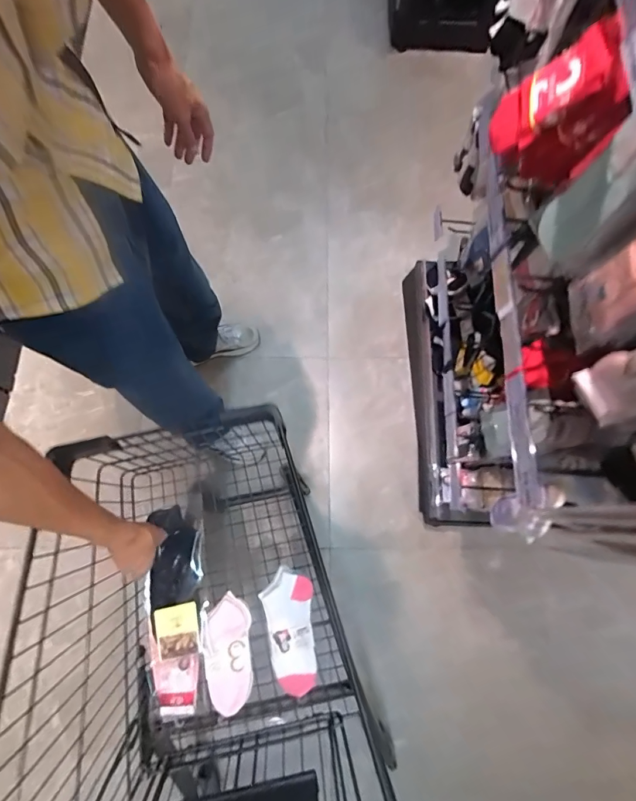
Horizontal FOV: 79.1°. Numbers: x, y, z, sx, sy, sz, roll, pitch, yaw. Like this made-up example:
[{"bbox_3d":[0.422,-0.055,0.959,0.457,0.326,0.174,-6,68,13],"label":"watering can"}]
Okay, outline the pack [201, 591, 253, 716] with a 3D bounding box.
[{"bbox_3d":[-0.161,0.445,0.680,0.081,0.029,0.185,-4,87,-2],"label":"pack"}]

